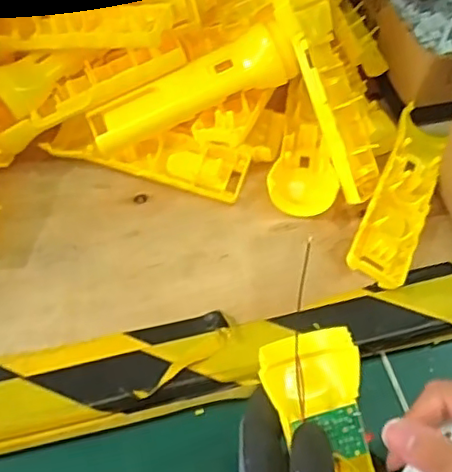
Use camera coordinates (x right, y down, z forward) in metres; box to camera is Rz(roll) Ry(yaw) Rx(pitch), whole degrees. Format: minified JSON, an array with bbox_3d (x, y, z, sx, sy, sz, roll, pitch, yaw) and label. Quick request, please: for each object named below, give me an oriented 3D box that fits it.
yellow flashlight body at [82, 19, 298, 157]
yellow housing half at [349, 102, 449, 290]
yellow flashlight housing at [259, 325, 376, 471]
[{"bbox_3d":[-0.028,-0.114,0.458,0.161,0.027,0.044,-22,60,8],"label":"yellow flashlight body"},{"bbox_3d":[0.134,-0.032,0.451,0.041,0.020,0.154,22,60,11],"label":"yellow housing half"},{"bbox_3d":[0.063,0.133,0.312,0.048,0.022,0.166,-16,85,-12],"label":"yellow flashlight housing"}]

